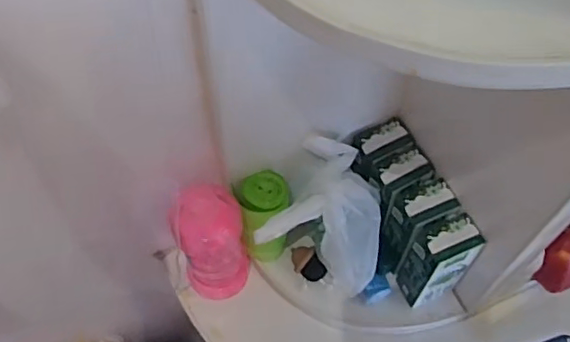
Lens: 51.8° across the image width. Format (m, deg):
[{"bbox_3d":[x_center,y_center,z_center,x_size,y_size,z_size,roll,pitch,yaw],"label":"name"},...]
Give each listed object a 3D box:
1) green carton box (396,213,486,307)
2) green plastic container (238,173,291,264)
[{"bbox_3d":[0.161,0.093,0.626,0.063,0.125,0.050,-20,62,-13],"label":"green carton box"},{"bbox_3d":[-0.023,0.052,0.655,0.056,0.123,0.052,2,59,0],"label":"green plastic container"}]

